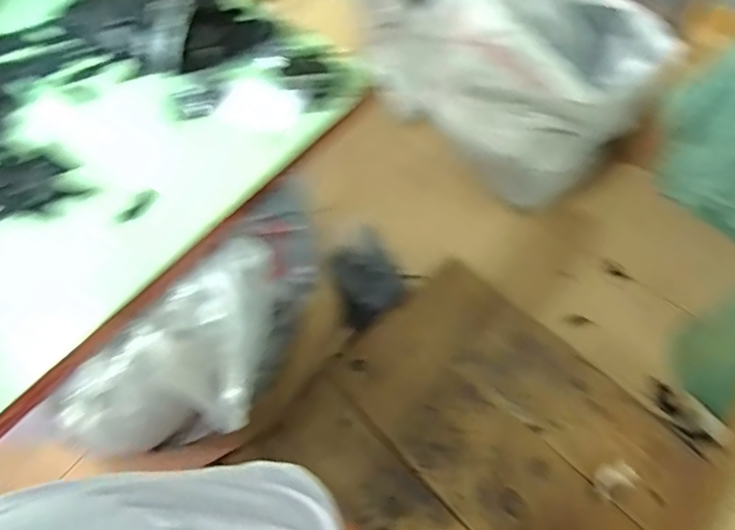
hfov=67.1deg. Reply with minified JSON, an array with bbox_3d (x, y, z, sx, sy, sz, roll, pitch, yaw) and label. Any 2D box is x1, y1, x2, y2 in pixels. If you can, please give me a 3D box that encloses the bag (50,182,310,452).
[{"bbox_3d":[-0.245,0.136,1.026,0.213,0.288,0.493,36,71,18],"label":"bag"}]

